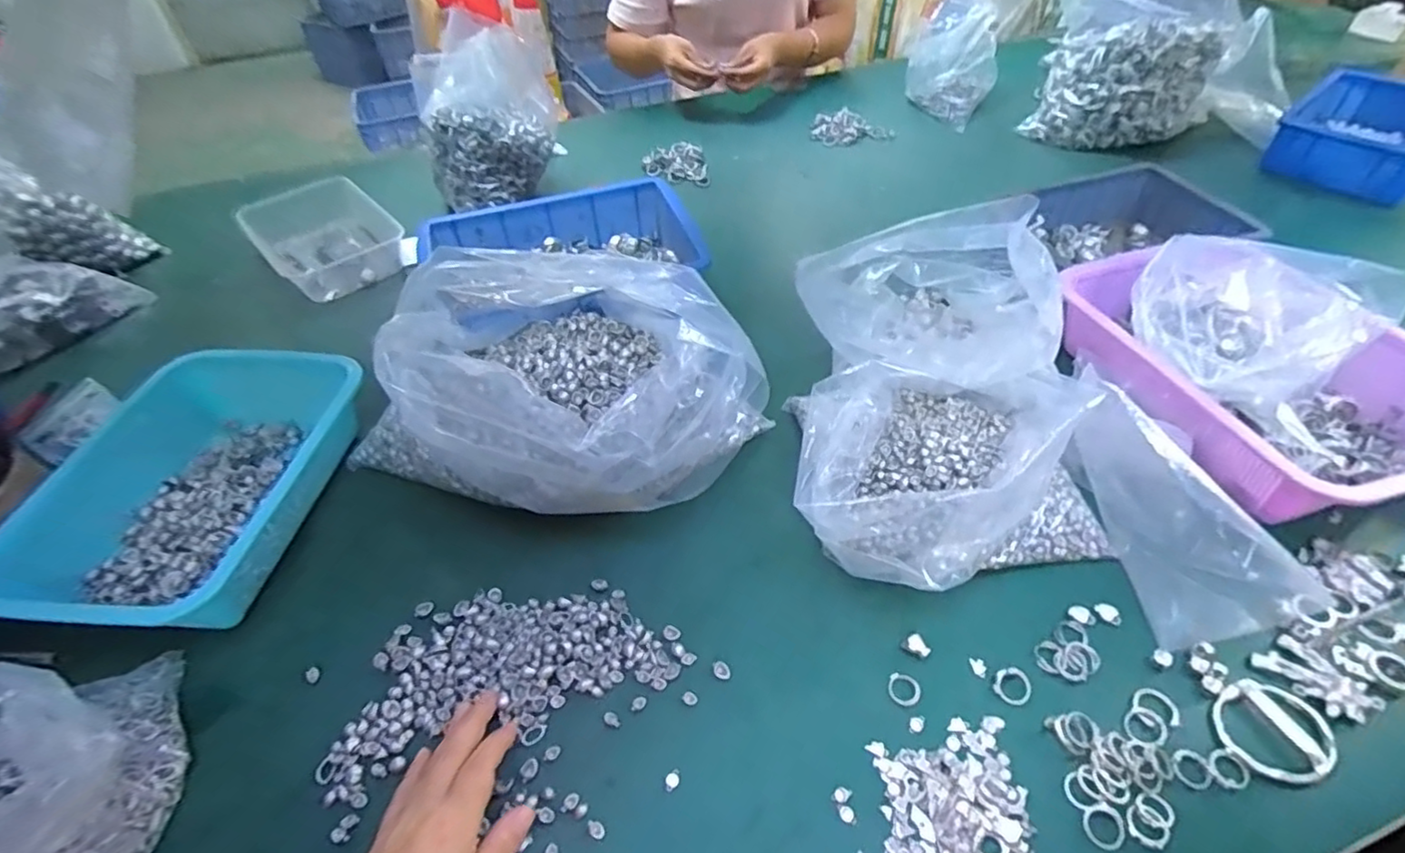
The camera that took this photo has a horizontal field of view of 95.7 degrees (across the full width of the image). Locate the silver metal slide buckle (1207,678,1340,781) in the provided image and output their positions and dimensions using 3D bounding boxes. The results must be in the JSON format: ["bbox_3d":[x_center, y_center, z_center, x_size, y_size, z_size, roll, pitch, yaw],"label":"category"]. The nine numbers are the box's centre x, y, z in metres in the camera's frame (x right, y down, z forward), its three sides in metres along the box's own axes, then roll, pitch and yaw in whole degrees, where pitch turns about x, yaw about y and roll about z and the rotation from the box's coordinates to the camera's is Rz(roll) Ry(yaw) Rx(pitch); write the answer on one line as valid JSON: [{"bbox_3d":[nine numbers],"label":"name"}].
[{"bbox_3d":[0.363,0.193,0.403,0.063,0.007,0.059,-2,47,2],"label":"silver metal slide buckle"}]

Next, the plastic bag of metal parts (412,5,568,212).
[{"bbox_3d":[-0.293,-0.434,0.891,0.175,0.189,0.182,-11,48,-7],"label":"plastic bag of metal parts"}]

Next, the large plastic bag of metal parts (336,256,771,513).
[{"bbox_3d":[-0.125,-0.035,0.551,0.313,0.166,0.252,27,54,25],"label":"large plastic bag of metal parts"}]

